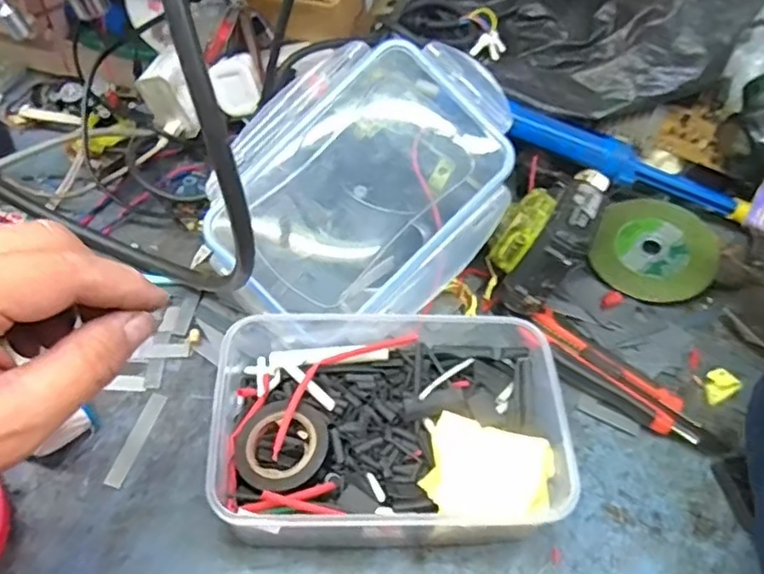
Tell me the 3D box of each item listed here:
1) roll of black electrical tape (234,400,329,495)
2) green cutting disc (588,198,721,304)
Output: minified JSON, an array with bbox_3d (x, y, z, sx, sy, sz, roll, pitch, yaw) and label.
[{"bbox_3d":[-0.060,0.093,0.390,0.055,0.012,0.055,15,62,24],"label":"roll of black electrical tape"},{"bbox_3d":[0.227,-0.031,0.549,0.095,0.007,0.097,-1,60,2],"label":"green cutting disc"}]

